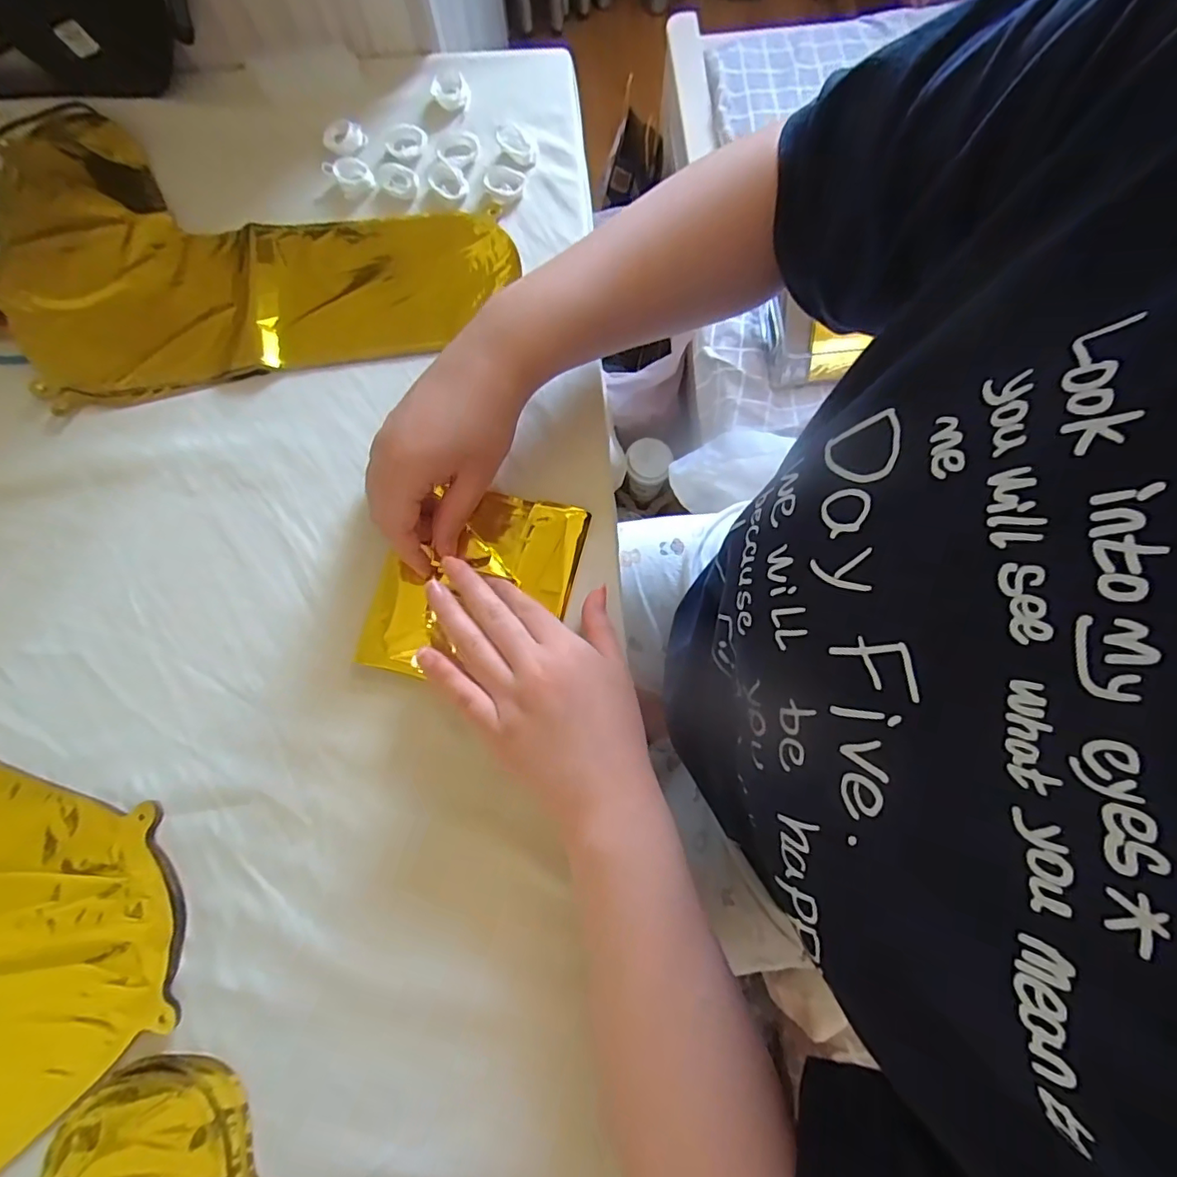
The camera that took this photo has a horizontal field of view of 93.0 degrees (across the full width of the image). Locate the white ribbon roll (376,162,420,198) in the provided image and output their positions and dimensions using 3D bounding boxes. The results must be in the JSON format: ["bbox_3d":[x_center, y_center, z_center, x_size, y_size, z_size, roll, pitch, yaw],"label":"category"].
[{"bbox_3d":[-0.147,-0.314,0.428,0.032,0.010,0.022,16,78,5],"label":"white ribbon roll"}]

